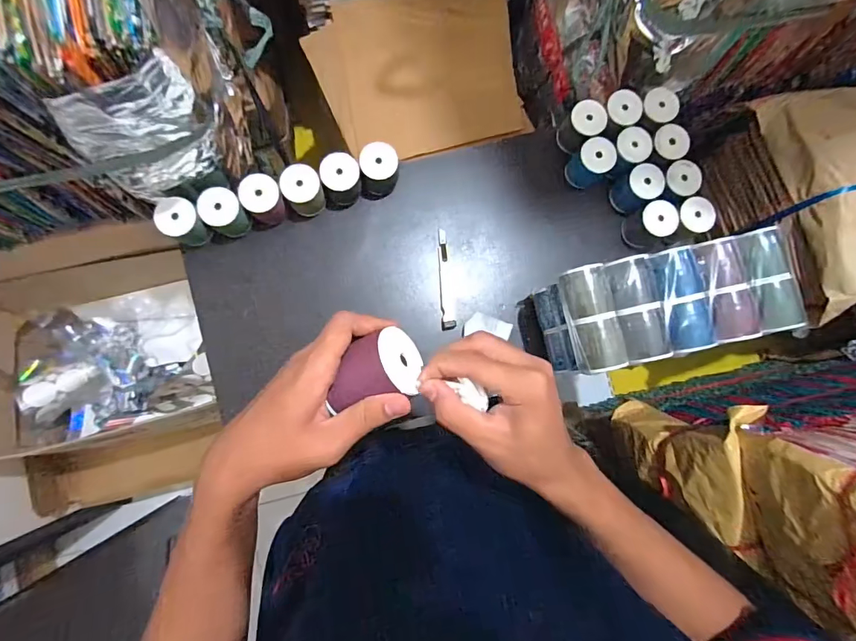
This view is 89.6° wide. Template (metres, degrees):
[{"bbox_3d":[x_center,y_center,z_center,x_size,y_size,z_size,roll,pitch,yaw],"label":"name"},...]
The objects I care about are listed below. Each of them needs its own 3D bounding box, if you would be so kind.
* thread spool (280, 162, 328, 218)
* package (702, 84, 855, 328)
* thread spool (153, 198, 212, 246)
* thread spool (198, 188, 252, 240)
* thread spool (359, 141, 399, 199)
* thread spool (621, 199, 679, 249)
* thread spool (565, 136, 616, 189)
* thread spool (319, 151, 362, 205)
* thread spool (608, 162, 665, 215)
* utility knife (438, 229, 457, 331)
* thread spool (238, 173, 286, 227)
[{"bbox_3d":[-0.183,-0.190,0.648,0.054,0.076,0.058,0,84,-3],"label":"thread spool"},{"bbox_3d":[0.822,-0.228,0.803,0.421,0.216,0.388,-12,85,-4],"label":"package"},{"bbox_3d":[-0.352,-0.142,0.622,0.063,0.047,0.052,38,84,1],"label":"thread spool"},{"bbox_3d":[-0.295,-0.156,0.634,0.058,0.066,0.052,40,84,1],"label":"thread spool"},{"bbox_3d":[-0.073,-0.225,0.654,0.056,0.062,0.062,-1,84,-3],"label":"thread spool"},{"bbox_3d":[0.346,-0.149,0.672,0.055,0.060,0.058,0,84,-3],"label":"thread spool"},{"bbox_3d":[0.254,-0.246,0.677,0.054,0.076,0.046,43,84,2],"label":"thread spool"},{"bbox_3d":[-0.130,-0.213,0.655,0.055,0.070,0.051,0,84,-3],"label":"thread spool"},{"bbox_3d":[0.326,-0.205,0.679,0.054,0.070,0.056,0,84,-3],"label":"thread spool"},{"bbox_3d":[0.029,-0.065,0.680,0.022,0.007,0.158,-3,84,-3],"label":"utility knife"},{"bbox_3d":[-0.243,-0.177,0.641,0.055,0.071,0.054,0,84,-3],"label":"thread spool"}]

